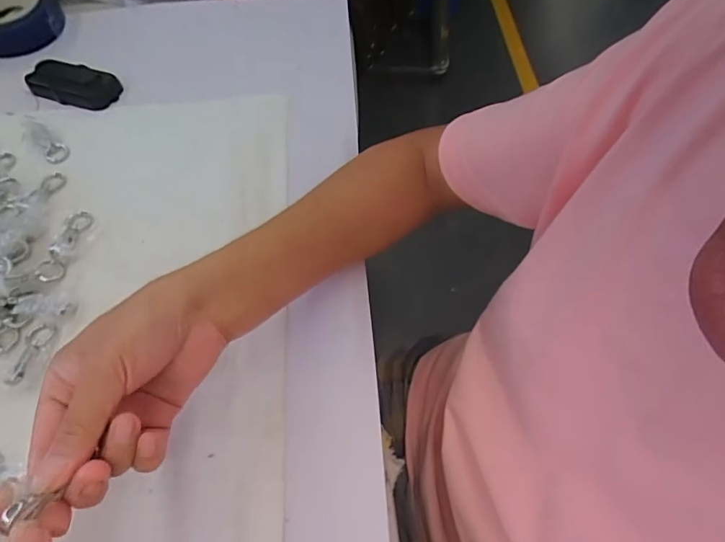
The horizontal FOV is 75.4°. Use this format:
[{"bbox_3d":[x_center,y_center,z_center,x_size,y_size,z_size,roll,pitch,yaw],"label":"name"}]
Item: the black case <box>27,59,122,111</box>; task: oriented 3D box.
[{"bbox_3d":[-0.335,-0.218,0.545,0.106,0.020,0.050,19,61,11],"label":"black case"}]

